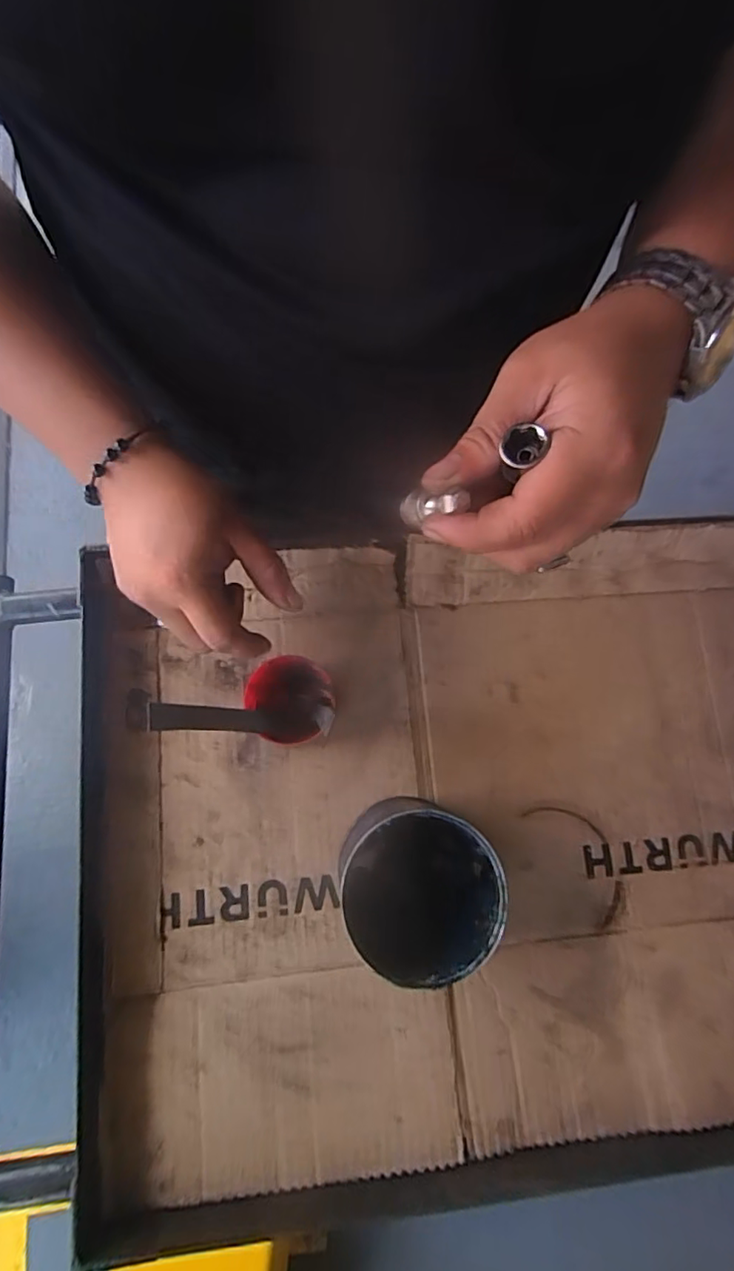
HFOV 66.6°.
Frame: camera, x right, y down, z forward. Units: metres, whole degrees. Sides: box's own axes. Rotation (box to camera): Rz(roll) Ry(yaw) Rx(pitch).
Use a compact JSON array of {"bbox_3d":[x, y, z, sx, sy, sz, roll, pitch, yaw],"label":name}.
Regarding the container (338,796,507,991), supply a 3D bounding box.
[{"bbox_3d":[0.033,0.171,0.387,0.101,0.097,0.100,1,77,-5],"label":"container"}]

